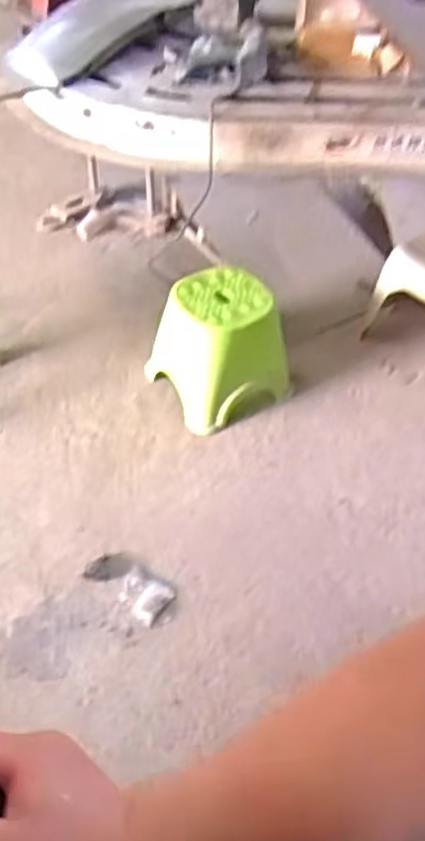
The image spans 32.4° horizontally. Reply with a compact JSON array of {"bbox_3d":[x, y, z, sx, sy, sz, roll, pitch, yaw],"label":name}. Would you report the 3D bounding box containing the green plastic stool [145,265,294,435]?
[{"bbox_3d":[0.026,-0.182,1.832,0.298,0.306,0.252,-18,49,-21],"label":"green plastic stool"}]

